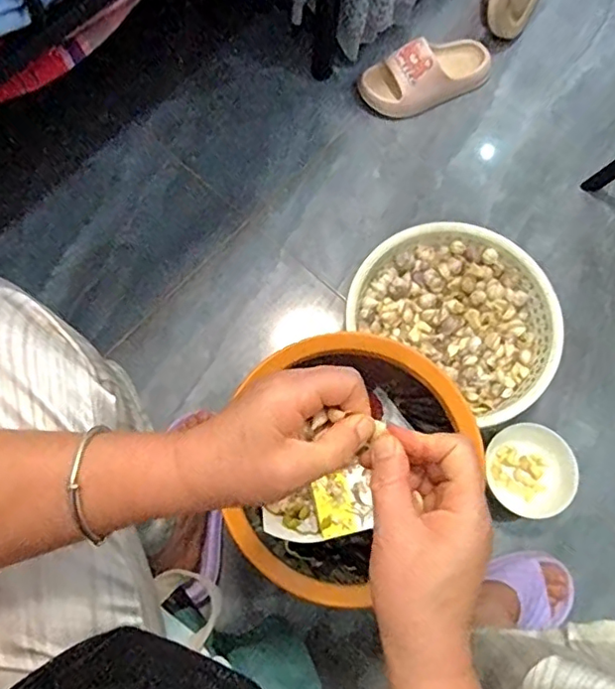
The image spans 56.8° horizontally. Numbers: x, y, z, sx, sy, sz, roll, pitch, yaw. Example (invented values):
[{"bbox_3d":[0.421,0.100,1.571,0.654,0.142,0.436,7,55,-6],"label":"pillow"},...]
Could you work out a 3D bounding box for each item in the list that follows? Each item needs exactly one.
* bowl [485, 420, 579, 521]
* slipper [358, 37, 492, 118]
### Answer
[{"bbox_3d":[0.310,0.173,0.789,0.104,0.051,0.128,4,72,2],"label":"bowl"},{"bbox_3d":[0.208,-0.464,0.976,0.233,0.074,0.093,-21,73,-6],"label":"slipper"}]

